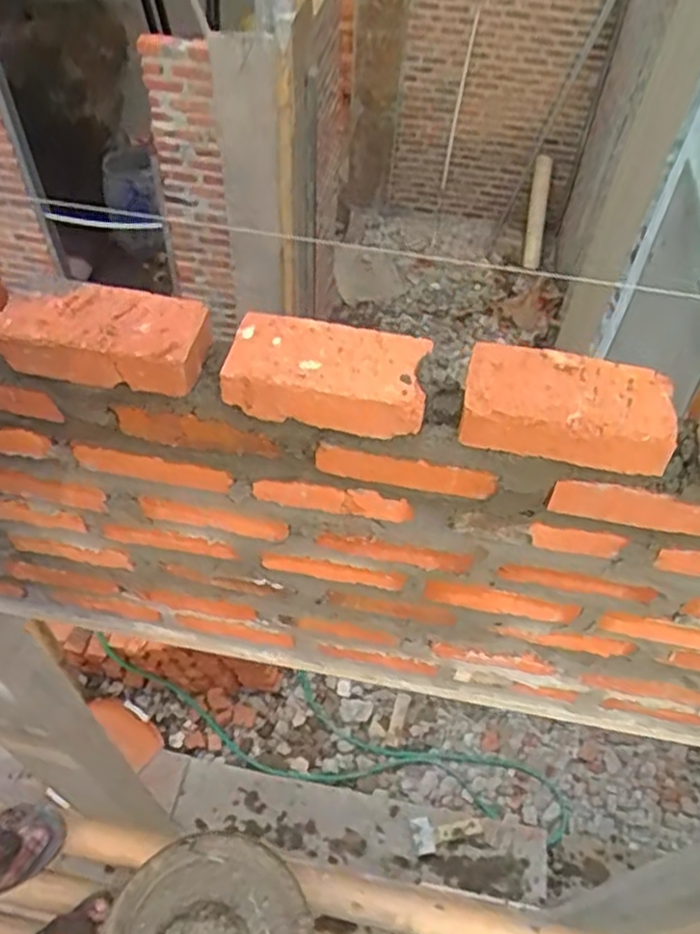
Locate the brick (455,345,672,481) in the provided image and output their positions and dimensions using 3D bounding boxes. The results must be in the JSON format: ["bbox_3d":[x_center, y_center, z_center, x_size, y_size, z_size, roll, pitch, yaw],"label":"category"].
[{"bbox_3d":[0.165,-0.047,0.567,0.150,0.043,0.075,13,53,7],"label":"brick"}]

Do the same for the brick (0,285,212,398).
[{"bbox_3d":[-0.200,-0.108,0.605,0.155,0.042,0.076,10,53,5],"label":"brick"}]

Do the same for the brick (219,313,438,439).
[{"bbox_3d":[-0.017,-0.074,0.590,0.156,0.039,0.081,11,53,5],"label":"brick"}]

